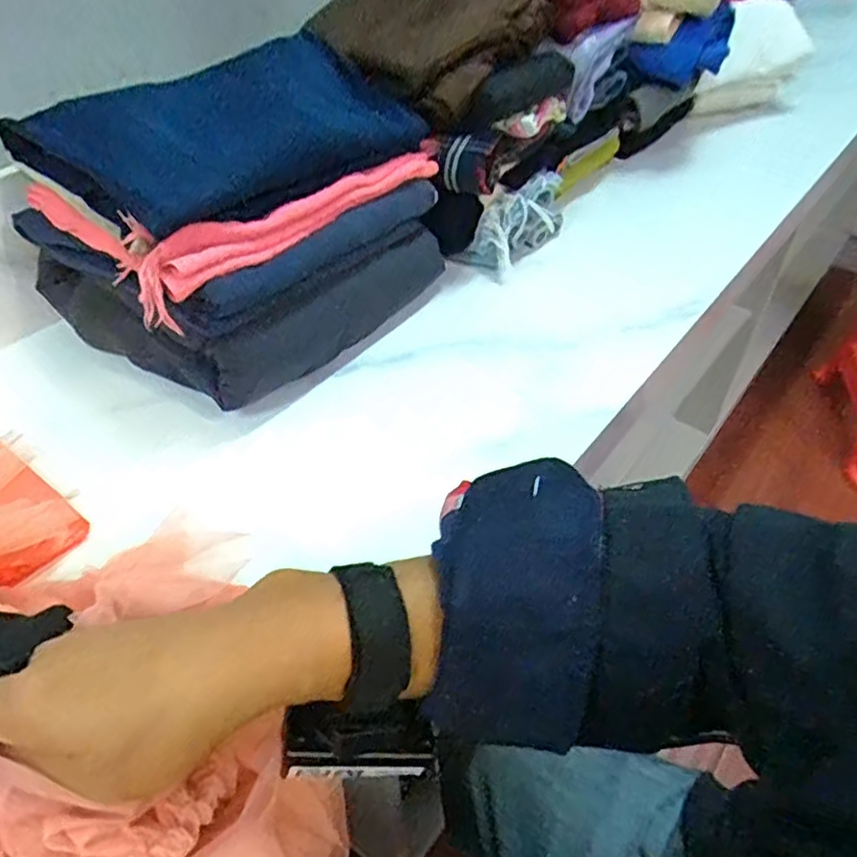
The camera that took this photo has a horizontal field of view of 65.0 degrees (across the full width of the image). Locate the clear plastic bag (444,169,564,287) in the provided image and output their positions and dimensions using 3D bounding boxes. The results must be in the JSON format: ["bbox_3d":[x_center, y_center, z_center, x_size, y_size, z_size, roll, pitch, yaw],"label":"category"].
[{"bbox_3d":[0.093,-0.210,0.710,0.136,0.079,0.047,-34,54,-28],"label":"clear plastic bag"}]

